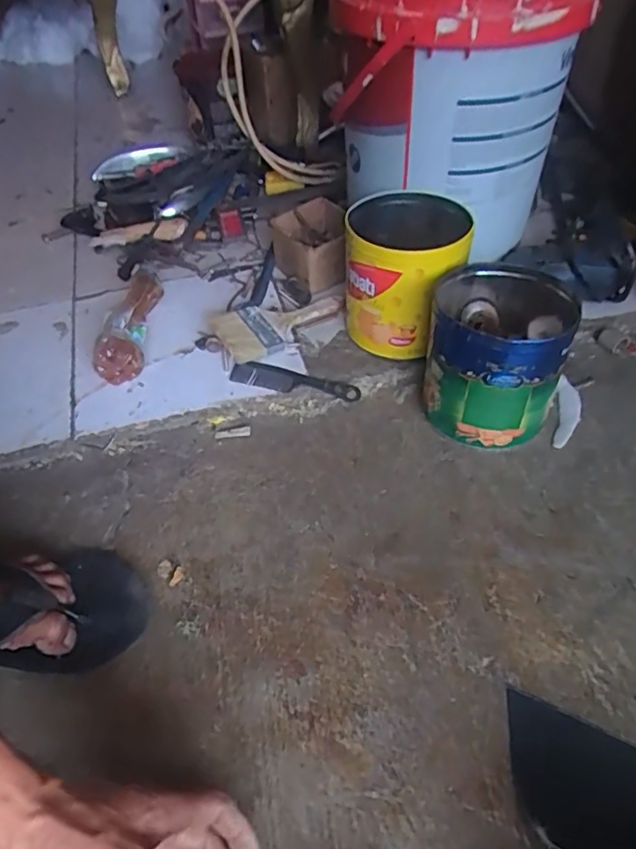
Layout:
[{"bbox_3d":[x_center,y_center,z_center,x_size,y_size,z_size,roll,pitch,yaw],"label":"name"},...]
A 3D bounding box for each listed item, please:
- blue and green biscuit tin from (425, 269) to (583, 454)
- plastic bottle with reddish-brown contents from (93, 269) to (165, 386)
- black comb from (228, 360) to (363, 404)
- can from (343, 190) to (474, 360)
[{"bbox_3d":[0.198,-0.081,0.659,0.147,0.157,0.167,11,49,12],"label":"blue and green biscuit tin"},{"bbox_3d":[-0.248,-0.132,0.763,0.054,0.058,0.189,-2,47,1],"label":"plastic bottle with reddish-brown contents"},{"bbox_3d":[-0.029,-0.055,0.727,0.164,0.008,0.038,11,49,13],"label":"black comb"},{"bbox_3d":[0.109,-0.188,0.740,0.143,0.163,0.150,5,48,8],"label":"can"}]

